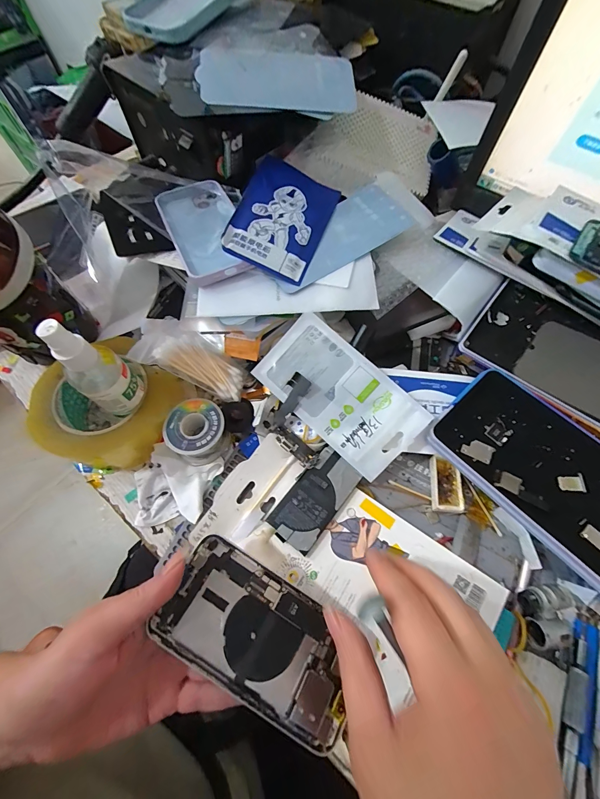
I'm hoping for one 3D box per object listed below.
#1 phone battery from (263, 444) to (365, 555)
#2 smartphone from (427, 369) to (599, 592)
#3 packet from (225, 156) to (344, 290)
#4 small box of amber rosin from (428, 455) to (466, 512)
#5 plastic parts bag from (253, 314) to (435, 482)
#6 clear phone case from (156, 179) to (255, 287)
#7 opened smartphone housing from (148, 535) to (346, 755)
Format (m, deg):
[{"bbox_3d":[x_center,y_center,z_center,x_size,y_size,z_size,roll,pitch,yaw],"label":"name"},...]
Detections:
[{"bbox_3d":[0.014,0.086,0.274,0.043,0.004,0.084,37,71,15],"label":"phone battery"},{"bbox_3d":[0.212,0.061,0.260,0.102,0.013,0.188,-38,71,-16],"label":"smartphone"},{"bbox_3d":[-0.017,-0.184,0.315,0.085,0.008,0.132,23,71,-7],"label":"packet"},{"bbox_3d":[0.130,0.077,0.281,0.023,0.016,0.048,2,66,1],"label":"small box of amber rosin"},{"bbox_3d":[0.036,-0.004,0.285,0.147,0.005,0.080,42,95,8],"label":"plastic parts bag"},{"bbox_3d":[-0.098,-0.183,0.327,0.076,0.013,0.148,-24,68,-11],"label":"clear phone case"},{"bbox_3d":[-0.027,0.166,0.216,0.142,0.012,0.070,40,71,6],"label":"opened smartphone housing"}]

